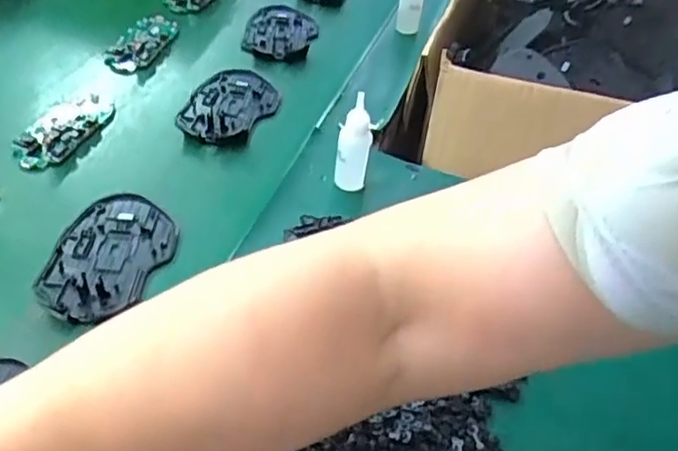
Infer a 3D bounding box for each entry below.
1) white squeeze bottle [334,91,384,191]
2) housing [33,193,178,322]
[{"bbox_3d":[0.013,-0.057,0.460,0.020,0.075,0.021,31,48,25],"label":"white squeeze bottle"},{"bbox_3d":[-0.152,0.016,0.416,0.070,0.011,0.111,14,43,9],"label":"housing"}]

